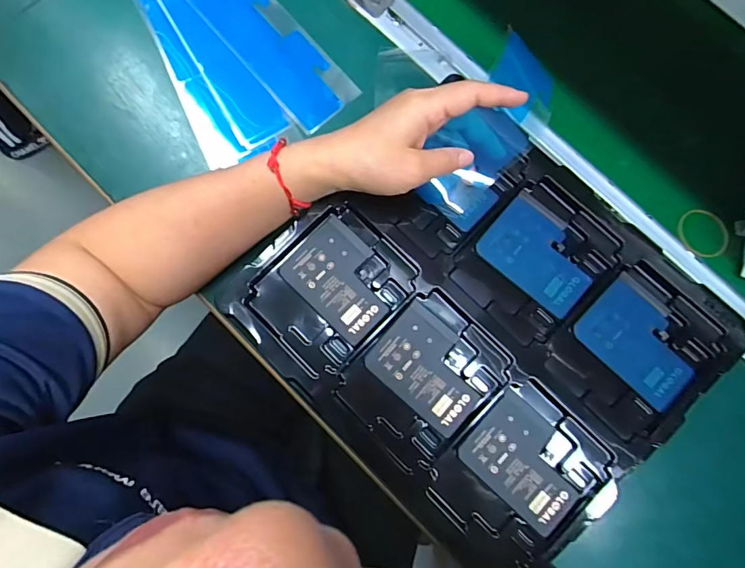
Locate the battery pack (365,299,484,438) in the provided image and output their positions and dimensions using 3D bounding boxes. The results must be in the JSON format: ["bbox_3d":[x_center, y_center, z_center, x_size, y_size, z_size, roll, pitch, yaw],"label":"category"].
[{"bbox_3d":[0.046,0.065,0.348,0.088,0.004,0.067,40,82,5],"label":"battery pack"}]

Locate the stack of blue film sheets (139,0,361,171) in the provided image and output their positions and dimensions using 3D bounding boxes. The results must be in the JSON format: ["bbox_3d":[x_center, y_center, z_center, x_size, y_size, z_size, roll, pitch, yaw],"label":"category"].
[{"bbox_3d":[-0.175,-0.286,0.445,0.143,0.009,0.361,-33,83,-6],"label":"stack of blue film sheets"}]

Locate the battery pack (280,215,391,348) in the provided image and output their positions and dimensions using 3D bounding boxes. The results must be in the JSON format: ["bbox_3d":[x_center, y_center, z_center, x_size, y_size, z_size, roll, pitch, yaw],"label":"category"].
[{"bbox_3d":[-0.024,-0.003,0.358,0.088,0.004,0.066,44,83,6],"label":"battery pack"}]

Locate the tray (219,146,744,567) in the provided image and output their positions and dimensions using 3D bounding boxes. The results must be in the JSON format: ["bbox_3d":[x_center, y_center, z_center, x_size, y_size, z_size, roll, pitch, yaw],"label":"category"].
[{"bbox_3d":[0.089,0.028,0.351,0.273,0.018,0.314,-45,84,-7],"label":"tray"}]

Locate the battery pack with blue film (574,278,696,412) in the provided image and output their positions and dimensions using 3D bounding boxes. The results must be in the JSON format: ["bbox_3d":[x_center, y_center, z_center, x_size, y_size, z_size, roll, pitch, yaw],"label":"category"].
[{"bbox_3d":[0.211,0.046,0.349,0.063,0.011,0.089,-44,84,-7],"label":"battery pack with blue film"}]

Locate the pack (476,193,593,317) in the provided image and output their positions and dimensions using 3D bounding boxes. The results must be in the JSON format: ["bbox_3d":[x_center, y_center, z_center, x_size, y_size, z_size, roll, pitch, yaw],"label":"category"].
[{"bbox_3d":[0.136,-0.024,0.359,0.089,0.004,0.065,41,82,5],"label":"pack"}]

